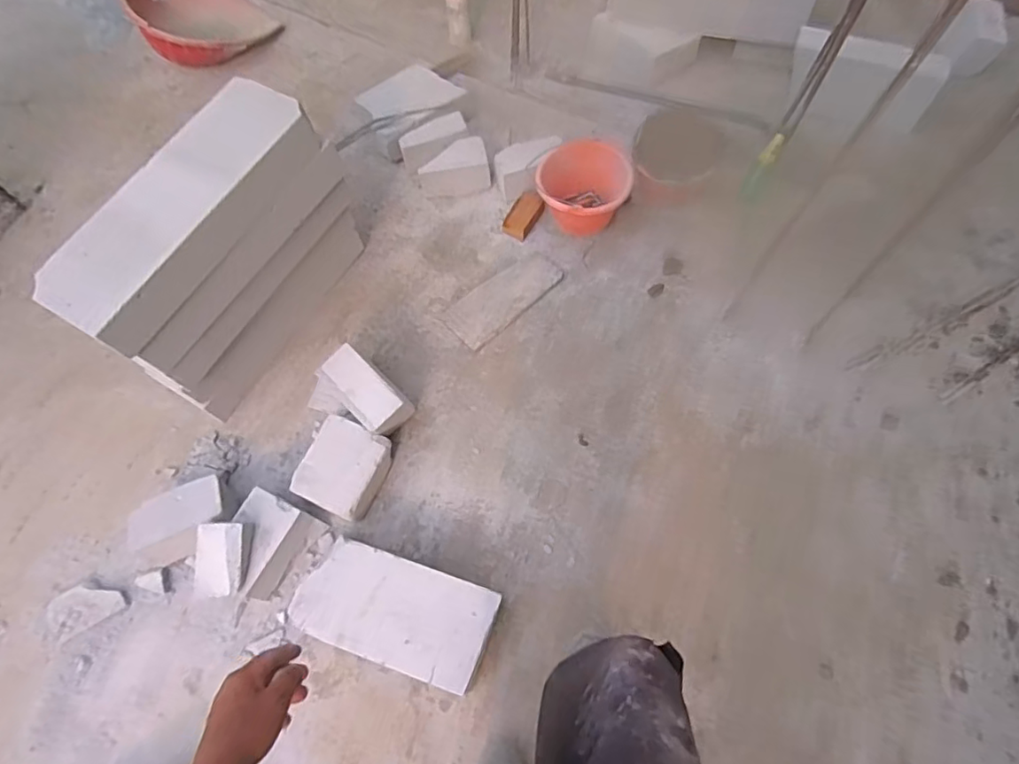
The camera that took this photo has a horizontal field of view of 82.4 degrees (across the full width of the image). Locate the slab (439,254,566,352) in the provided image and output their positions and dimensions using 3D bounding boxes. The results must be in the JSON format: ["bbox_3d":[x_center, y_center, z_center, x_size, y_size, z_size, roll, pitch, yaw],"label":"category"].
[{"bbox_3d":[-0.014,-0.229,1.575,0.335,0.019,0.140,-40,70,-15],"label":"slab"}]

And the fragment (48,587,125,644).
[{"bbox_3d":[-0.935,0.494,1.282,0.140,0.024,0.099,-32,68,-12],"label":"fragment"}]

